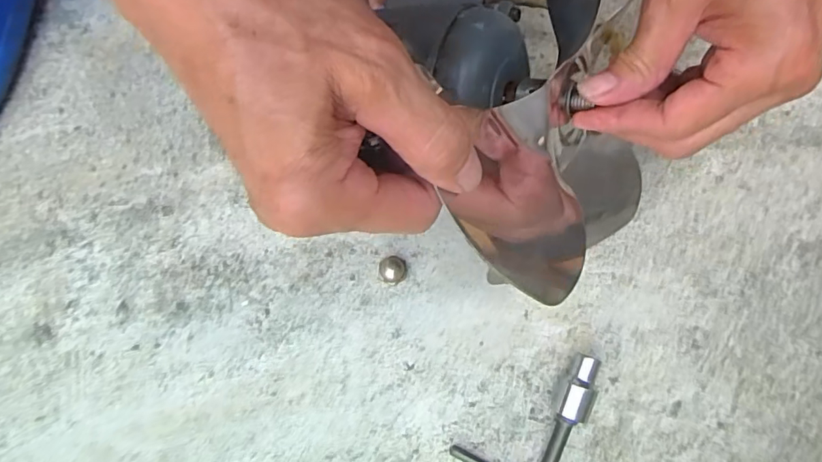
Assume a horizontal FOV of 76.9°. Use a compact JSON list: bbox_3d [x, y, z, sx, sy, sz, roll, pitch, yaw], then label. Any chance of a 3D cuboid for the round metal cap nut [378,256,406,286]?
[{"bbox_3d":[-0.013,0.028,0.360,0.019,0.011,0.018,2,73,-6],"label":"round metal cap nut"}]

